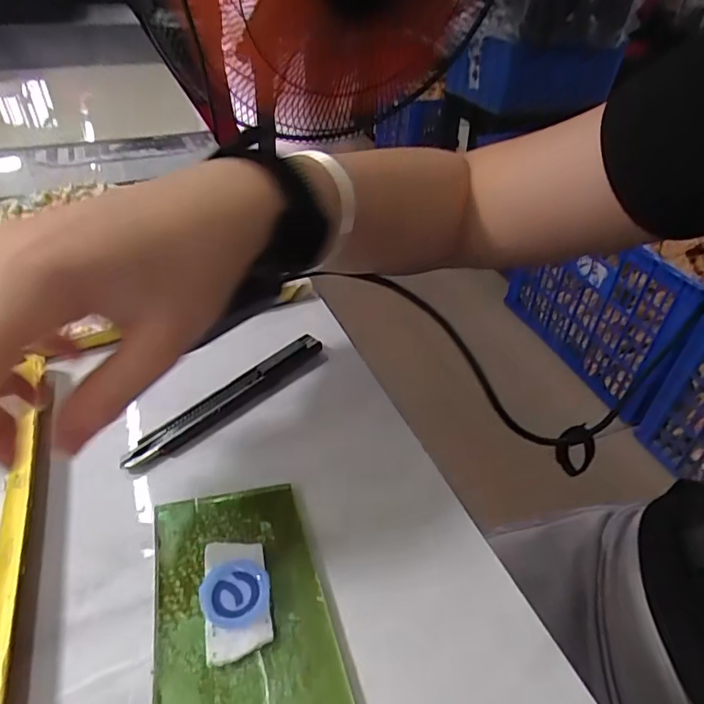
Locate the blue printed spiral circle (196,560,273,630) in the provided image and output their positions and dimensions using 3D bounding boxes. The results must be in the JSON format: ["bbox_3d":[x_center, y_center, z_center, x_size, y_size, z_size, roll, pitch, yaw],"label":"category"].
[{"bbox_3d":[-0.047,0.098,0.206,0.027,0.005,0.025,2,40,-2],"label":"blue printed spiral circle"}]

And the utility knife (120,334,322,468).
[{"bbox_3d":[-0.068,0.025,0.292,0.015,0.012,0.130,33,48,30],"label":"utility knife"}]

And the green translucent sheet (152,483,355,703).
[{"bbox_3d":[-0.047,0.102,0.208,0.067,0.006,0.103,-11,42,-16],"label":"green translucent sheet"}]

